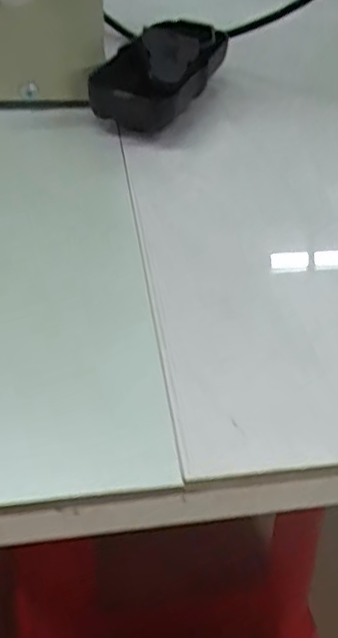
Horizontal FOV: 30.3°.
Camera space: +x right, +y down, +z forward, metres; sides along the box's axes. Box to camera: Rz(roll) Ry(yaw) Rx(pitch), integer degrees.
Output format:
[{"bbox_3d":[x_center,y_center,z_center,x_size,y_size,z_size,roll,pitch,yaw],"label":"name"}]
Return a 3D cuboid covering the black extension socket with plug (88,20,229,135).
[{"bbox_3d":[-0.004,-0.154,0.383,0.054,0.031,0.113,24,49,17],"label":"black extension socket with plug"}]

